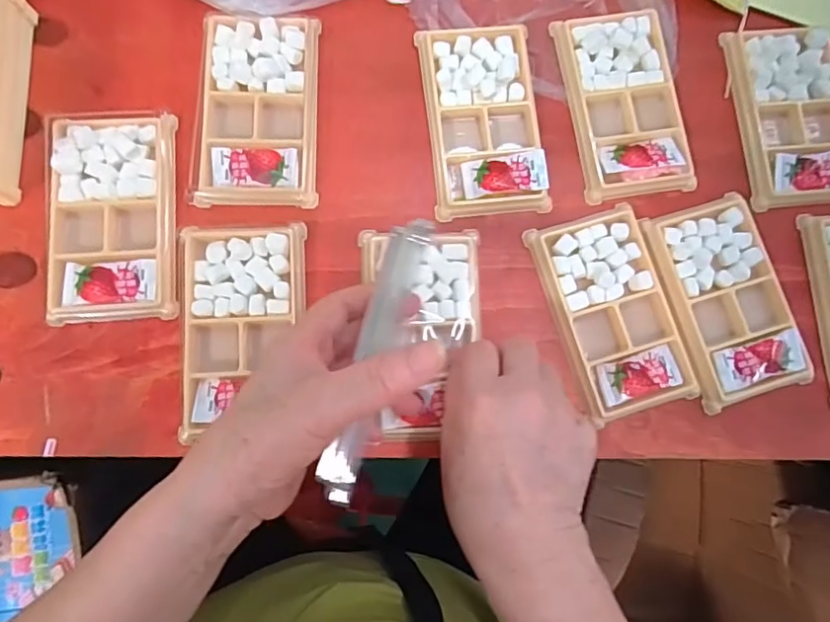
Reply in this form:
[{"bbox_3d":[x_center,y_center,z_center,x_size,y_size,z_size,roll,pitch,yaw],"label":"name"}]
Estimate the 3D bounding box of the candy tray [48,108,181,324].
[{"bbox_3d":[-0.195,-0.062,0.354,0.077,0.012,0.136,-5,82,-5],"label":"candy tray"}]

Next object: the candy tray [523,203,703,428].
[{"bbox_3d":[0.134,0.000,0.368,0.078,0.011,0.135,-18,83,-6],"label":"candy tray"}]

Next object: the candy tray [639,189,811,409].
[{"bbox_3d":[0.213,-0.008,0.373,0.080,0.013,0.135,-15,83,-6],"label":"candy tray"}]

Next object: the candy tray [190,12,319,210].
[{"bbox_3d":[-0.106,-0.137,0.375,0.079,0.017,0.133,1,81,-4],"label":"candy tray"}]

